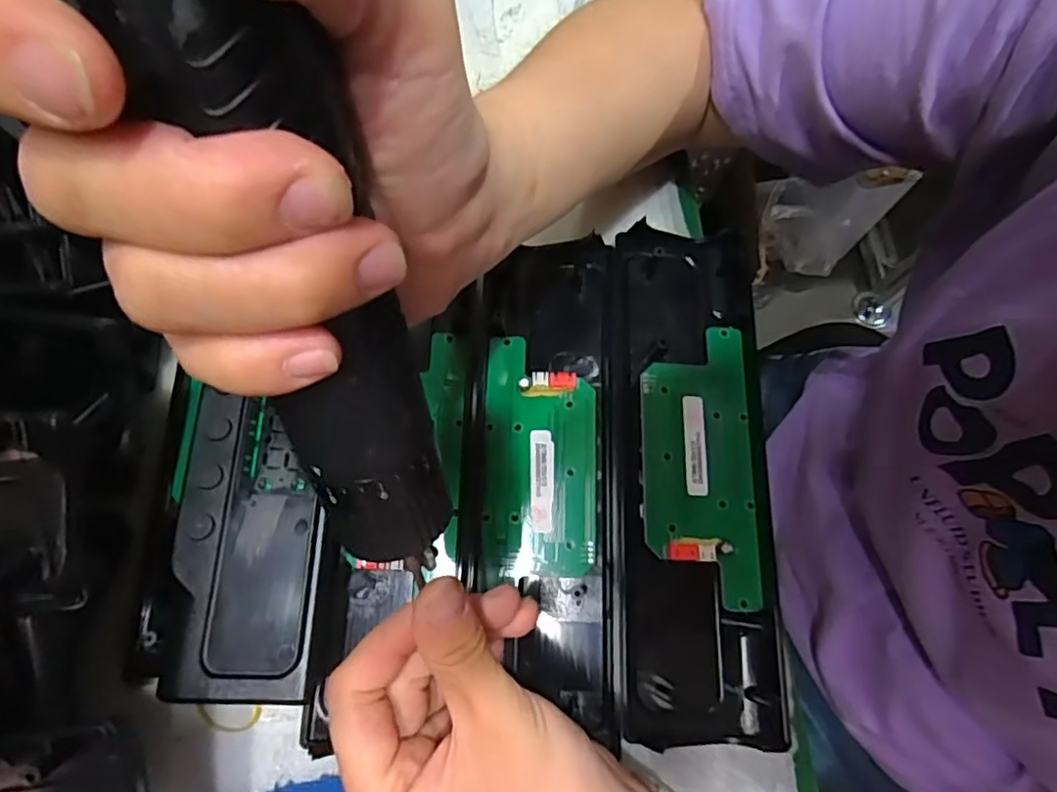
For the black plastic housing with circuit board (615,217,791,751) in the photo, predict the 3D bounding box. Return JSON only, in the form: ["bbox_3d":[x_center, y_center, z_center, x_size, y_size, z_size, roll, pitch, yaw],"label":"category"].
[{"bbox_3d":[0.081,0.030,0.295,0.070,0.014,0.244,1,73,0],"label":"black plastic housing with circuit board"}]

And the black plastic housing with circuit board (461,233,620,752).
[{"bbox_3d":[0.007,0.029,0.297,0.069,0.013,0.230,1,73,0],"label":"black plastic housing with circuit board"}]

